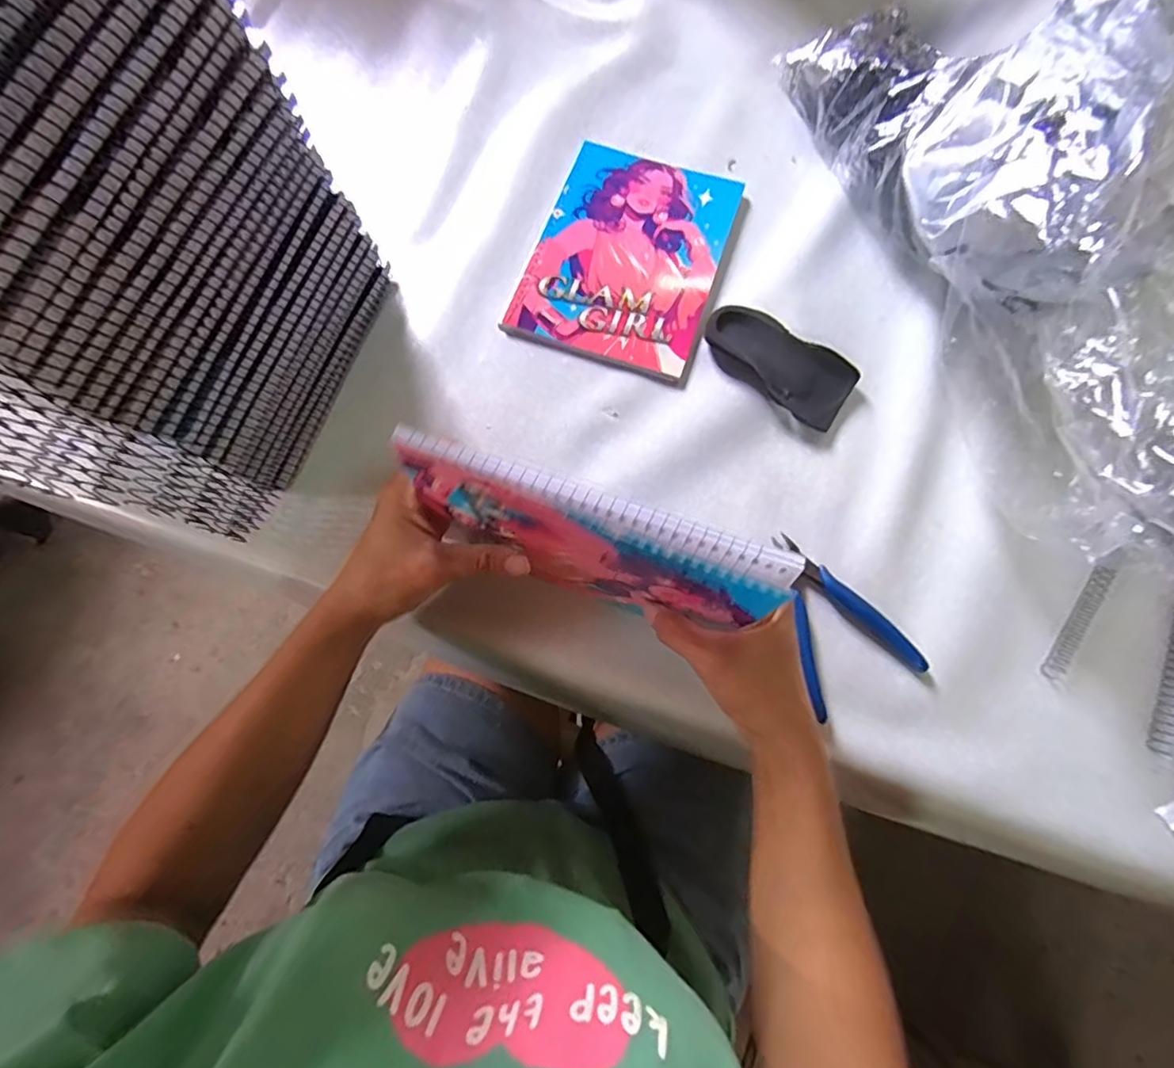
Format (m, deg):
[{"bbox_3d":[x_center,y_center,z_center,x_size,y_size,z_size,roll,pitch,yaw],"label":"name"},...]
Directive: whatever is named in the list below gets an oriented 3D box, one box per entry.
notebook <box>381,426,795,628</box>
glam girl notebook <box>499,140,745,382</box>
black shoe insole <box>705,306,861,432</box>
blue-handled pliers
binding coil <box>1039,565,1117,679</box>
[{"bbox_3d":[-0.001,0.010,0.316,0.194,0.125,0.018,20,68,6],"label":"notebook"},{"bbox_3d":[0.035,-0.231,0.469,0.146,0.004,0.199,20,77,4],"label":"glam girl notebook"},{"bbox_3d":[0.148,-0.133,0.440,0.117,0.016,0.058,33,78,8],"label":"black shoe insole"},{"bbox_3d":[0.169,0.052,0.388,0.083,0.017,0.118,-20,76,-5],"label":"blue-handled pliers"},{"bbox_3d":[0.339,0.061,0.392,0.015,0.006,0.090,34,78,8],"label":"binding coil"}]

